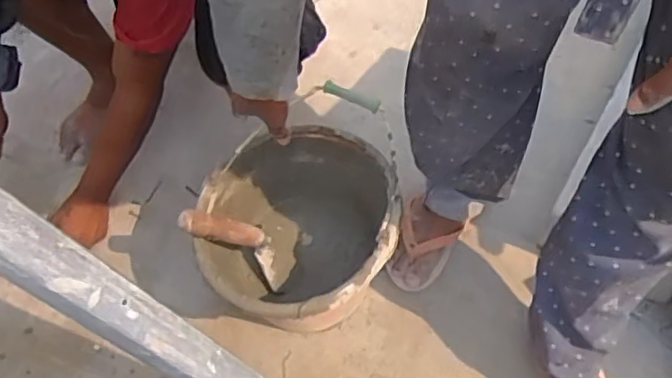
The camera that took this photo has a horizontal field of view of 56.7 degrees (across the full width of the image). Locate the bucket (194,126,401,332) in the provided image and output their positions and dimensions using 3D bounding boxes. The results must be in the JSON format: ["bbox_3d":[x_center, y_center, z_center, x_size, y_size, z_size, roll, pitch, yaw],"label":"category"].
[{"bbox_3d":[-0.045,0.082,0.899,0.255,0.216,0.275,-2,57,3],"label":"bucket"}]

